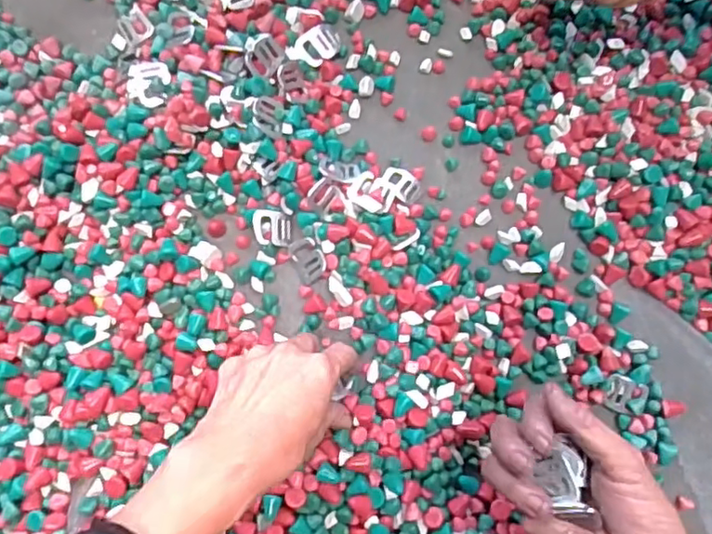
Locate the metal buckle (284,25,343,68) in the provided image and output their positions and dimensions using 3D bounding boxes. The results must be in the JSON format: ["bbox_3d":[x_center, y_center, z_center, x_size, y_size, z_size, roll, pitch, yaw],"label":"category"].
[{"bbox_3d":[-0.031,-0.174,0.498,0.045,0.007,0.028,-41,82,-8],"label":"metal buckle"}]

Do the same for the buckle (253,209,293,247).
[{"bbox_3d":[-0.062,-0.028,0.469,0.032,0.007,0.026,7,83,-38],"label":"buckle"}]

